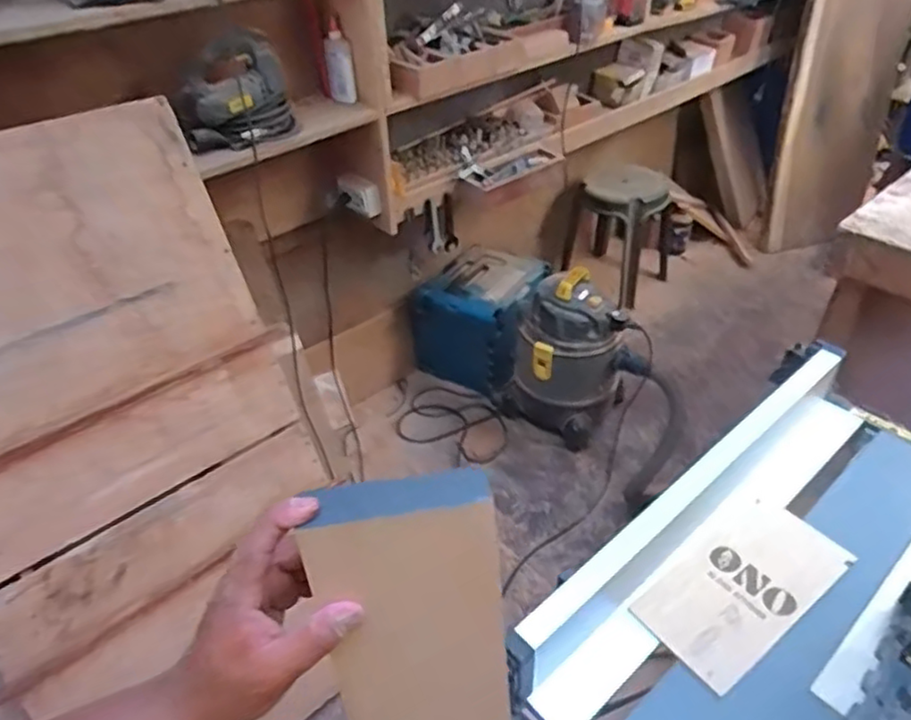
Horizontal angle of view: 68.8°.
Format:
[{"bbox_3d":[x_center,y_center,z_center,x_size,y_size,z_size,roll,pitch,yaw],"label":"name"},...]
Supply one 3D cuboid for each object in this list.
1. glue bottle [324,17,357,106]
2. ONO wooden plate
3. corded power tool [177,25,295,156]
[{"bbox_3d":[-0.250,-0.629,1.422,0.060,0.184,0.037,-5,63,-3],"label":"glue bottle"},{"bbox_3d":[0.297,0.229,0.682,0.228,0.006,0.109,-26,45,-27],"label":"ONO wooden plate"},{"bbox_3d":[-0.423,-0.504,1.267,0.207,0.191,0.085,-14,41,-14],"label":"corded power tool"}]

